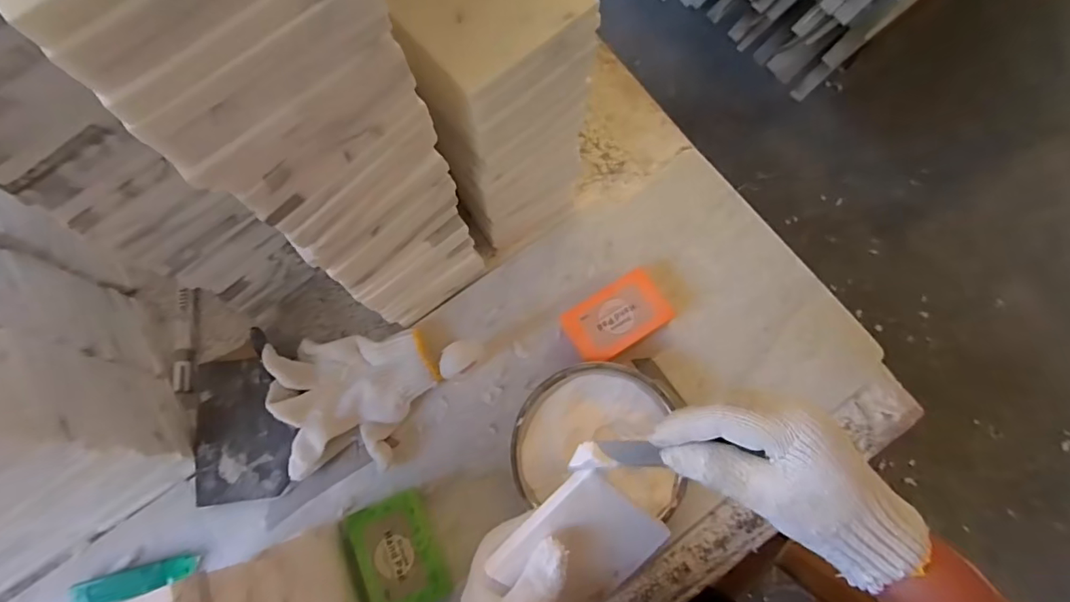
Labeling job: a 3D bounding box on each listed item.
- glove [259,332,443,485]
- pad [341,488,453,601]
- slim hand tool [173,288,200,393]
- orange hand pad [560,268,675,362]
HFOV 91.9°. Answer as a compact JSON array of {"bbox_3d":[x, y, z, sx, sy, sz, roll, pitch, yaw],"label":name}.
[{"bbox_3d":[-0.168,0.094,0.485,0.153,0.032,0.122,-5,74,-2],"label":"glove"},{"bbox_3d":[-0.121,0.221,0.449,0.073,0.029,0.092,-22,75,-7],"label":"pad"},{"bbox_3d":[-0.355,0.039,0.527,0.016,0.015,0.105,-5,74,-2],"label":"slim hand tool"},{"bbox_3d":[0.078,0.017,0.499,0.094,0.037,0.061,-31,77,-9],"label":"orange hand pad"}]

